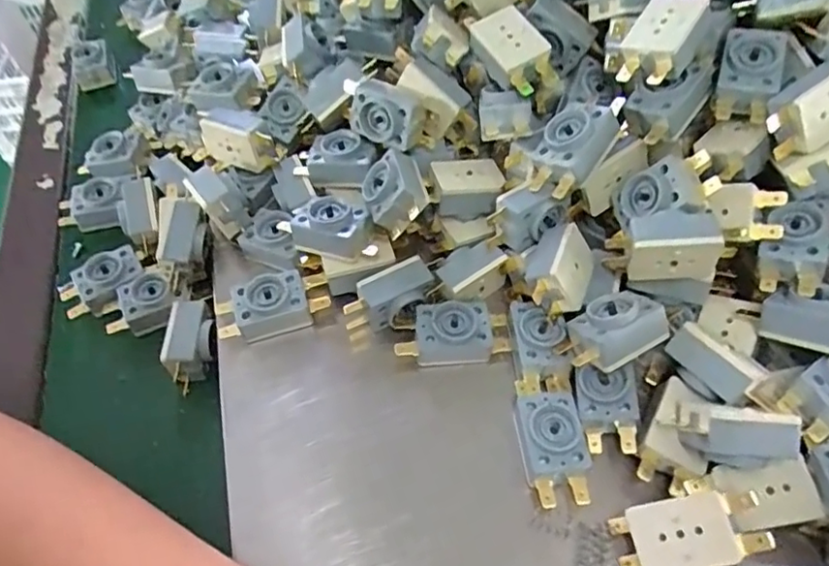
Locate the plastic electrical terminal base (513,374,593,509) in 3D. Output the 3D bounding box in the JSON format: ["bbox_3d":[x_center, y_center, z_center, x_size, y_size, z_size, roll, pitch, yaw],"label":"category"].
[{"bbox_3d":[0.061,0.069,0.271,0.028,0.019,0.059,-6,56,-1],"label":"plastic electrical terminal base"}]

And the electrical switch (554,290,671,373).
[{"bbox_3d":[0.091,0.024,0.275,0.044,0.025,0.023,-37,19,-2],"label":"electrical switch"}]

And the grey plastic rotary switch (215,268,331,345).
[{"bbox_3d":[-0.075,0.012,0.314,0.058,0.025,0.027,-15,57,-7],"label":"grey plastic rotary switch"}]

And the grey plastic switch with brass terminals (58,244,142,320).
[{"bbox_3d":[-0.184,0.000,0.347,0.049,0.013,0.029,-24,58,-12],"label":"grey plastic switch with brass terminals"}]

